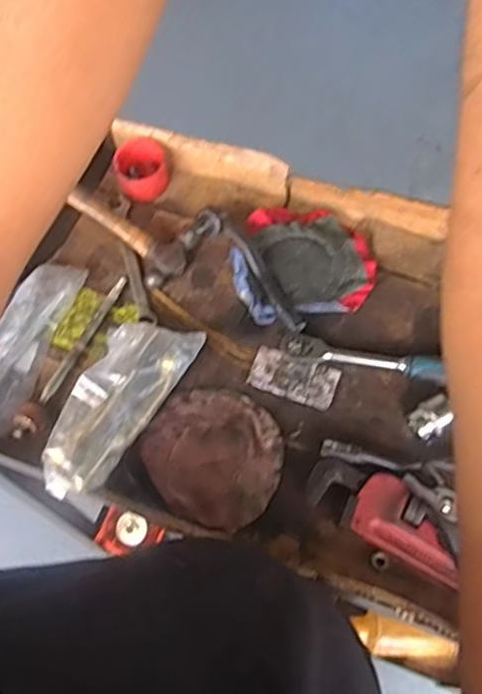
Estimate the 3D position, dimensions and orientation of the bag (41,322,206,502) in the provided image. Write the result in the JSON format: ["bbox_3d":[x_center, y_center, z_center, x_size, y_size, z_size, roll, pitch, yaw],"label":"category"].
[{"bbox_3d":[-0.137,0.058,0.719,0.085,0.053,0.220,27,69,15],"label":"bag"}]

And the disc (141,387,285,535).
[{"bbox_3d":[-0.029,0.114,0.717,0.148,0.023,0.143,-1,64,2],"label":"disc"}]

